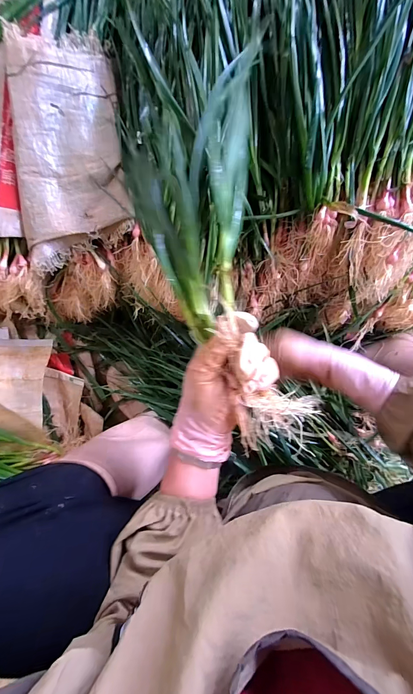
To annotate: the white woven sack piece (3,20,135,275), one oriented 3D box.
[{"bbox_3d":[-0.230,-0.324,0.502,0.182,0.064,0.367,-8,91,-4],"label":"white woven sack piece"}]

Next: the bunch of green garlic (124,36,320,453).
[{"bbox_3d":[0.013,-0.098,0.347,0.151,0.078,0.407,-12,82,-4],"label":"bunch of green garlic"}]

